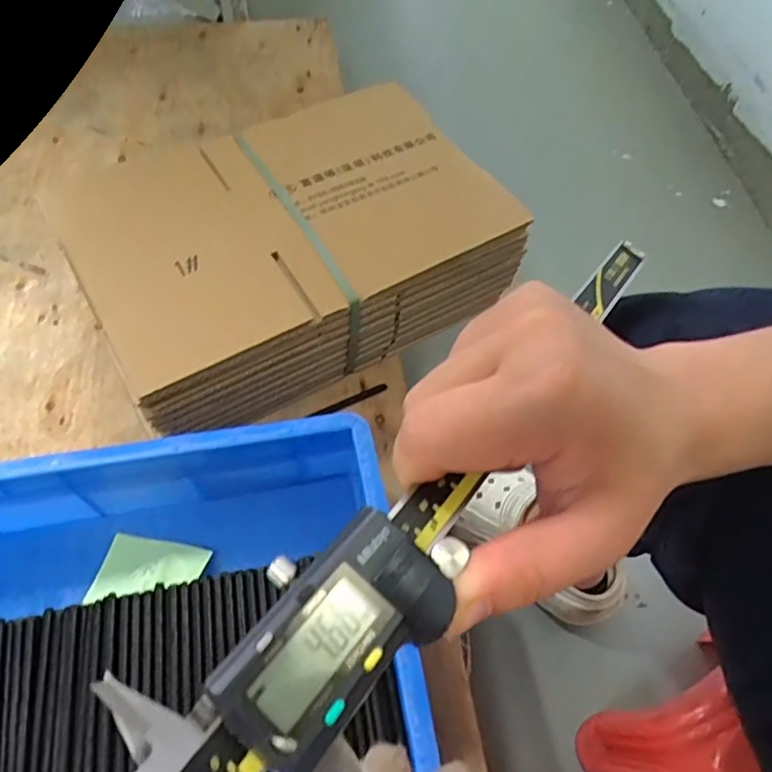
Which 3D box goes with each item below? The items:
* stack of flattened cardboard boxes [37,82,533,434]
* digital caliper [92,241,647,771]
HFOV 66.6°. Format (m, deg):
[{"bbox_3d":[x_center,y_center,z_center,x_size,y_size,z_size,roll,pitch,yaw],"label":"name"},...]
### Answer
[{"bbox_3d":[-0.102,-0.161,0.634,0.413,0.110,0.292,-26,63,-17],"label":"stack of flattened cardboard boxes"},{"bbox_3d":[0.040,0.017,0.188,0.069,0.024,0.261,31,49,15],"label":"digital caliper"}]

